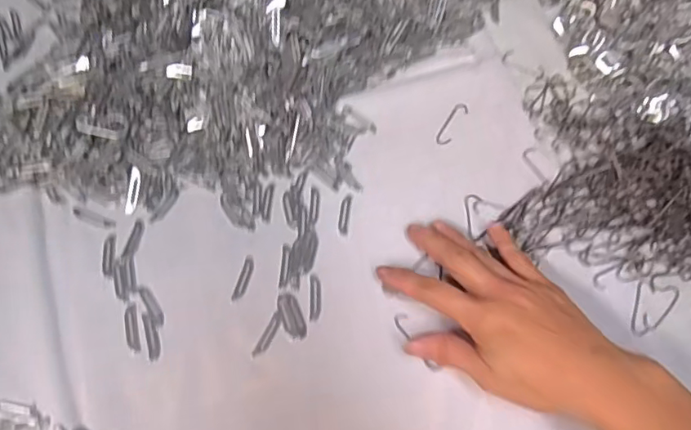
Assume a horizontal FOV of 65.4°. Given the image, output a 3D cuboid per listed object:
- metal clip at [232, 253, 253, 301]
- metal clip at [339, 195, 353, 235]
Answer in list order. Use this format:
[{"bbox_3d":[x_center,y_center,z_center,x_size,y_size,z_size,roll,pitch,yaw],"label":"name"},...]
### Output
[{"bbox_3d":[-0.072,0.044,0.383,0.008,0.004,0.034,15,66,4],"label":"metal clip"},{"bbox_3d":[0.000,-0.001,0.411,0.008,0.004,0.033,9,66,1],"label":"metal clip"}]

